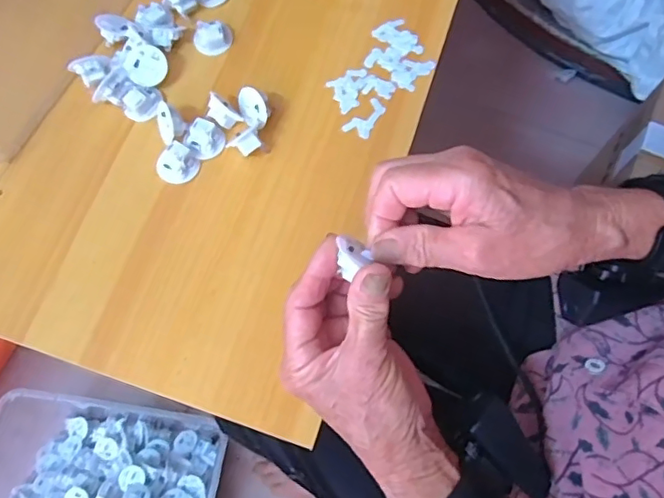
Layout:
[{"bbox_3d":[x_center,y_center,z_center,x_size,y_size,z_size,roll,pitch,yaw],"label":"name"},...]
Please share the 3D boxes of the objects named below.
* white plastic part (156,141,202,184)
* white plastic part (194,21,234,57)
[{"bbox_3d":[-0.120,-0.066,0.432,0.027,0.013,0.029,0,70,1],"label":"white plastic part"},{"bbox_3d":[-0.101,-0.181,0.477,0.032,0.017,0.026,-17,70,-5],"label":"white plastic part"}]

